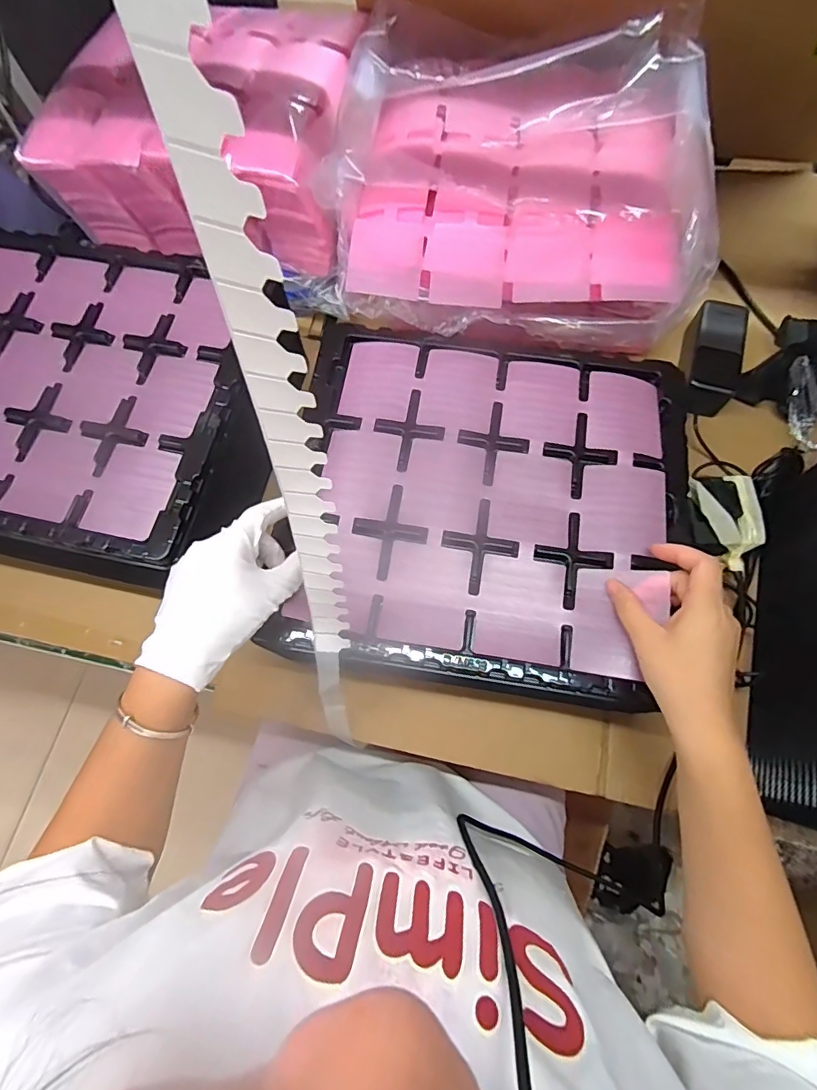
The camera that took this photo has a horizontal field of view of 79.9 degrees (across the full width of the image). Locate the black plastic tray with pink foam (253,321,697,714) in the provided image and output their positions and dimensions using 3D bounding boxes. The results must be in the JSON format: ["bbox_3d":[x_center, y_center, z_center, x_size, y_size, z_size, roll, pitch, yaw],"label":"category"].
[{"bbox_3d":[0.076,-0.045,0.447,0.348,0.022,0.341,7,72,4],"label":"black plastic tray with pink foam"}]

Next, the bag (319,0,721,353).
[{"bbox_3d":[0.117,-0.376,0.503,0.365,0.109,0.320,9,72,5],"label":"bag"}]

